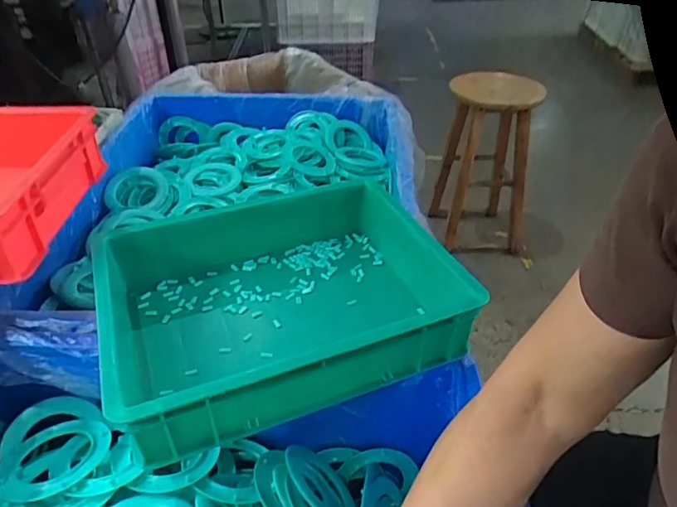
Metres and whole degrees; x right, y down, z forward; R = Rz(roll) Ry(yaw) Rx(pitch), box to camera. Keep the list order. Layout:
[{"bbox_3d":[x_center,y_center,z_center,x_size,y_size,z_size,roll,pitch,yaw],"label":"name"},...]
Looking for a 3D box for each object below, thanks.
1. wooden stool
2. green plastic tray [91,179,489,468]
[{"bbox_3d":[0.518,-0.331,1.782,0.318,0.621,0.353,10,39,12],"label":"wooden stool"},{"bbox_3d":[-0.061,0.044,0.548,0.342,0.084,0.263,-14,40,-18],"label":"green plastic tray"}]

